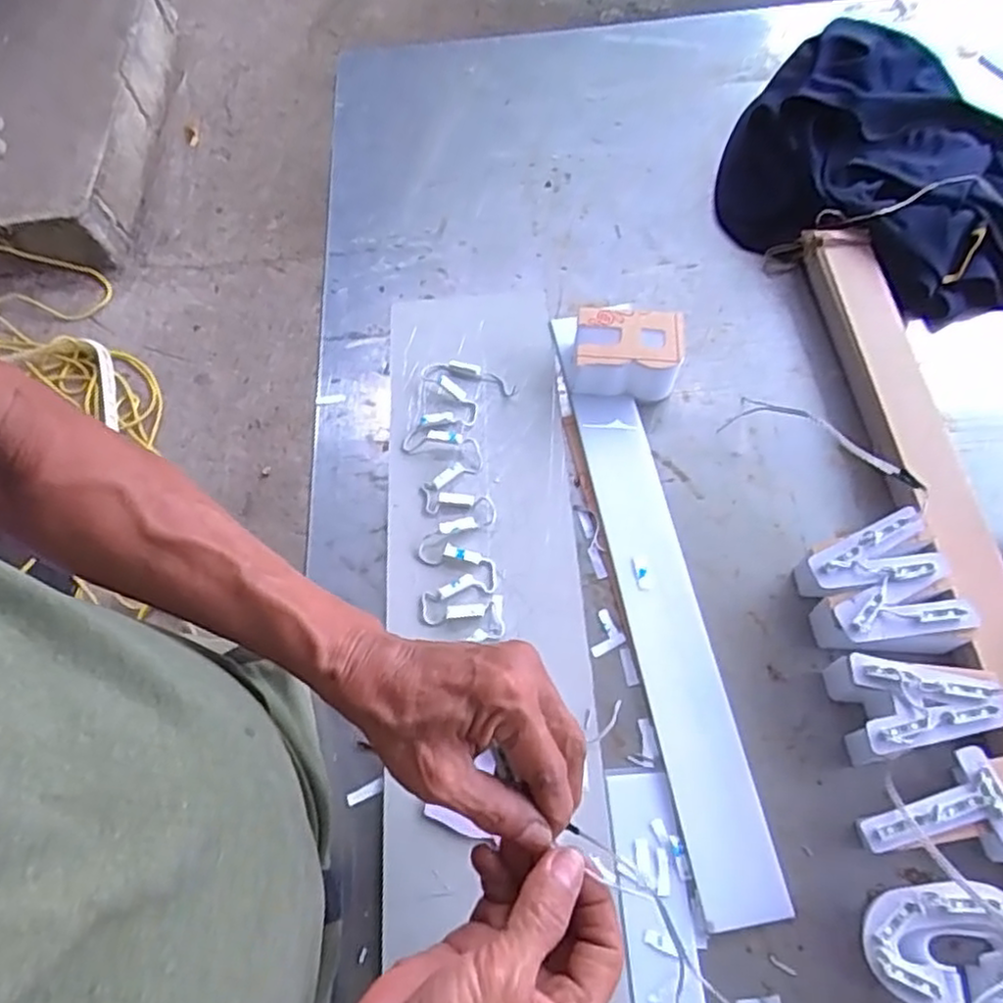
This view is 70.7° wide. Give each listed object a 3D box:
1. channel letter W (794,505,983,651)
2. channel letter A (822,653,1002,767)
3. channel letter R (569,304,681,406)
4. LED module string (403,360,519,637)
[{"bbox_3d":[0.246,0.064,0.465,0.085,0.052,0.089,-15,64,-5],"label":"channel letter W"},{"bbox_3d":[0.253,0.125,0.434,0.079,0.052,0.055,-4,63,0],"label":"channel letter A"},{"bbox_3d":[0.100,-0.117,0.561,0.081,0.046,0.058,4,64,5],"label":"channel letter R"},{"bbox_3d":[-0.036,-0.010,0.537,0.083,0.009,0.230,1,63,3],"label":"LED module string"}]

